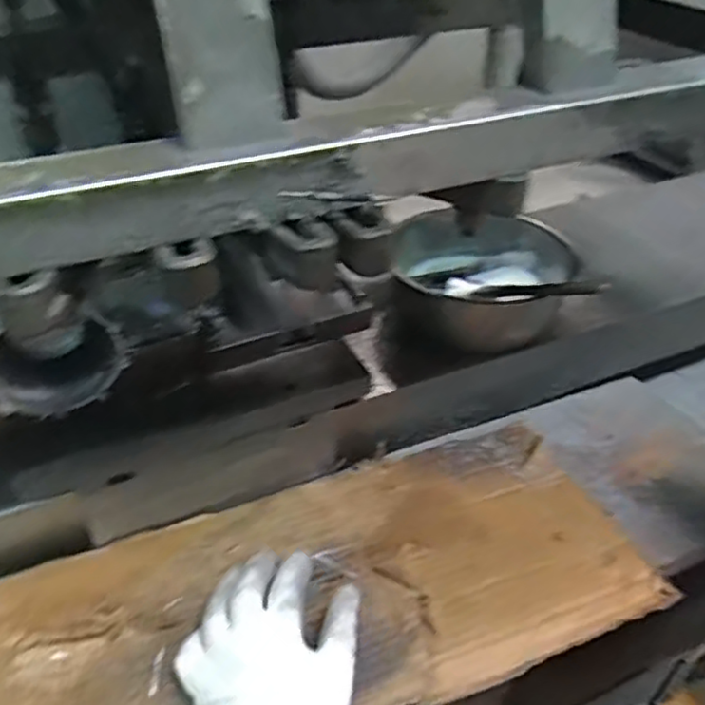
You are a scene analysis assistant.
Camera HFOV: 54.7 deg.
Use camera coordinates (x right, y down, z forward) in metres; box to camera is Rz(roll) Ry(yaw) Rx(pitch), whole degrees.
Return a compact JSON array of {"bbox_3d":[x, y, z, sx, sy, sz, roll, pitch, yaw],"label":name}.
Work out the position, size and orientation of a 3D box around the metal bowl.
[{"bbox_3d":[0.130,-0.046,0.722,0.188,0.137,0.188,1,38,0],"label":"metal bowl"}]

